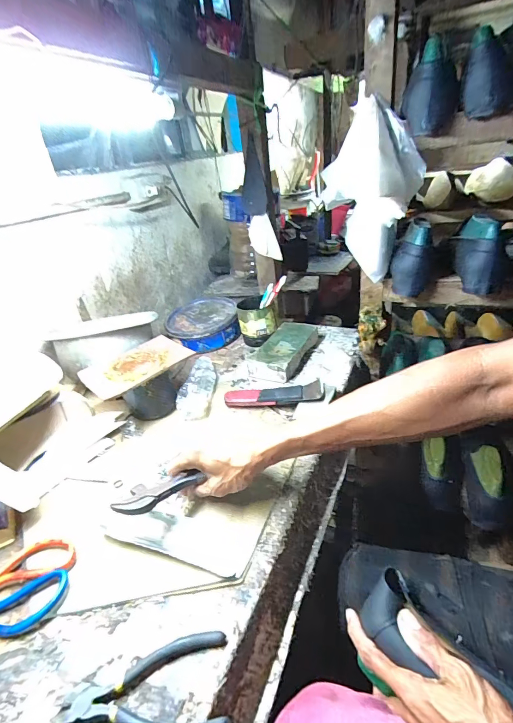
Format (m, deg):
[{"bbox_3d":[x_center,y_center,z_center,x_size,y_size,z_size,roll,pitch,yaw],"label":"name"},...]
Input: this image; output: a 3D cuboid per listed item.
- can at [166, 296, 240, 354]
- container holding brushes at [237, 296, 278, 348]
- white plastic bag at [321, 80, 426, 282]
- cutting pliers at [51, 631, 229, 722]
[{"bbox_3d":[-0.136,-0.098,0.926,0.173,0.064,0.187,-10,29,-5],"label":"can"},{"bbox_3d":[0.001,-0.097,0.855,0.084,0.102,0.087,-8,29,-2],"label":"container holding brushes"},{"bbox_3d":[0.191,-0.275,0.612,0.154,0.252,0.064,2,30,16],"label":"white plastic bag"},{"bbox_3d":[-0.098,0.297,0.318,0.145,0.015,0.072,-10,29,-6],"label":"cutting pliers"}]

